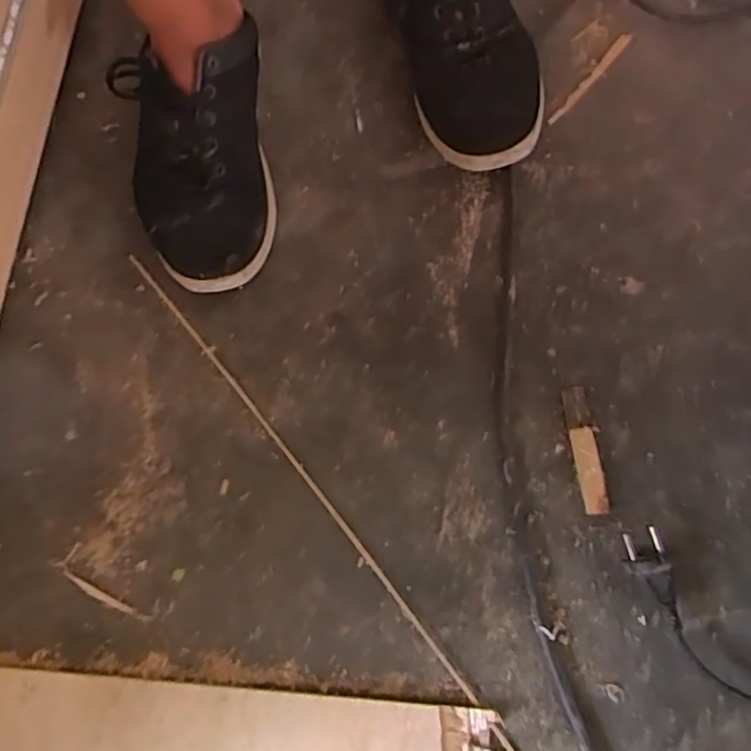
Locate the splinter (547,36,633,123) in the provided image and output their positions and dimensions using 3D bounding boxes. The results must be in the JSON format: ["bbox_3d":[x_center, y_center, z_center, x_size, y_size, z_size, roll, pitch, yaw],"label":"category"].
[{"bbox_3d":[0.188,-0.261,0.573,0.009,0.009,0.114,41,80,11],"label":"splinter"}]

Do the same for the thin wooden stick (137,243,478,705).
[{"bbox_3d":[-0.064,0.063,0.487,0.010,0.004,0.415,-38,77,-8],"label":"thin wooden stick"}]

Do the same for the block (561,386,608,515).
[{"bbox_3d":[0.156,0.069,0.477,0.015,0.010,0.062,-6,75,0],"label":"block"}]

